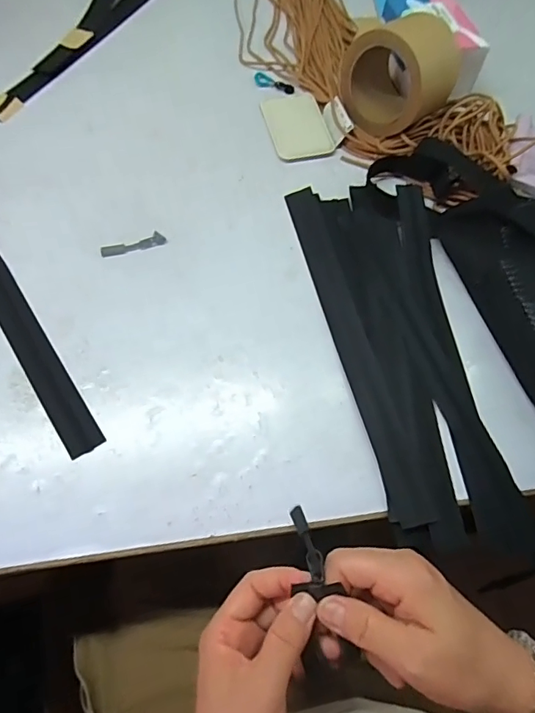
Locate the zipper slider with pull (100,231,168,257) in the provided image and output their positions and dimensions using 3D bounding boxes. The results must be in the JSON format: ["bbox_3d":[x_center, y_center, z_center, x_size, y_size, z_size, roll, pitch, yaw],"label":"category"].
[{"bbox_3d":[-0.136,-0.113,0.483,0.065,0.008,0.011,-19,66,-11],"label":"zipper slider with pull"}]

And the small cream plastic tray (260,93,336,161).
[{"bbox_3d":[0.034,-0.280,0.572,0.068,0.005,0.102,-13,65,-9],"label":"small cream plastic tray"}]

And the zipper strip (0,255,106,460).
[{"bbox_3d":[-0.251,-0.053,0.452,0.037,0.009,0.351,-32,69,-16],"label":"zipper strip"}]

